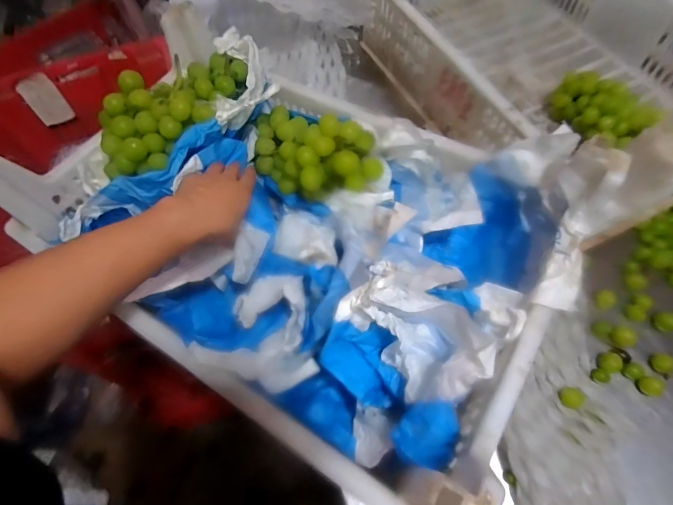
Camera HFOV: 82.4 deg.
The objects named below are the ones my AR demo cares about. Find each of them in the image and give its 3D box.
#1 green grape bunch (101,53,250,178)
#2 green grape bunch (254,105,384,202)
[{"bbox_3d":[-0.218,-0.195,0.504,0.227,0.062,0.126,-39,66,-16],"label":"green grape bunch"},{"bbox_3d":[-0.034,-0.142,0.518,0.116,0.083,0.193,-41,67,-17],"label":"green grape bunch"}]

